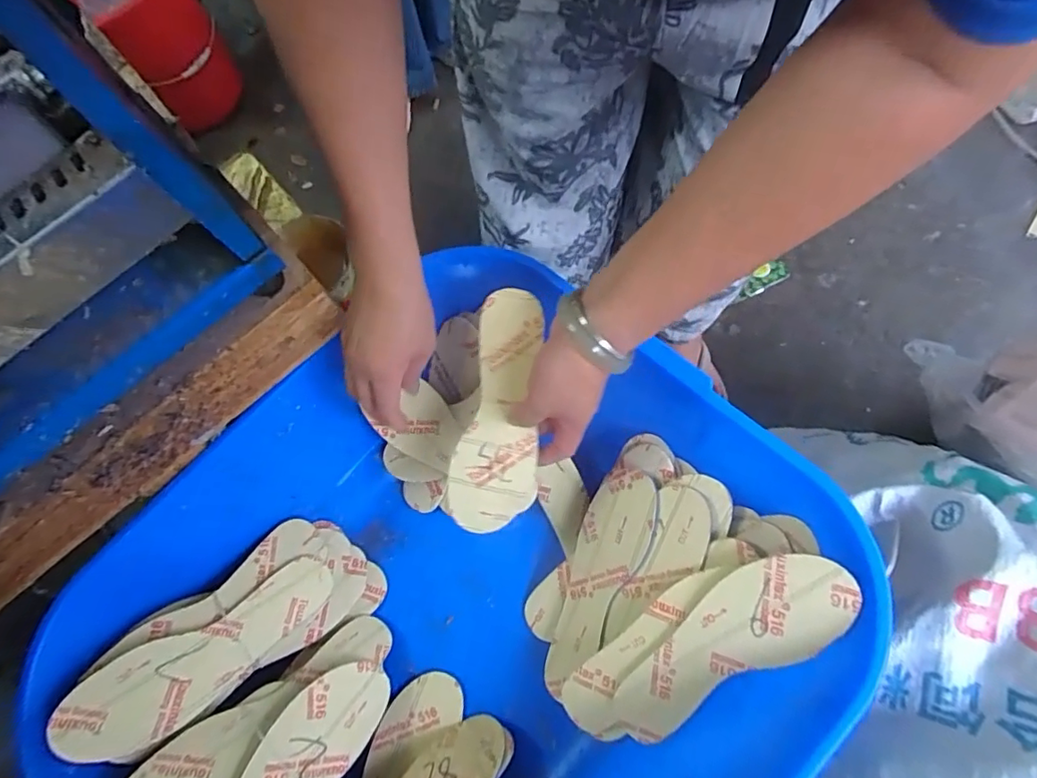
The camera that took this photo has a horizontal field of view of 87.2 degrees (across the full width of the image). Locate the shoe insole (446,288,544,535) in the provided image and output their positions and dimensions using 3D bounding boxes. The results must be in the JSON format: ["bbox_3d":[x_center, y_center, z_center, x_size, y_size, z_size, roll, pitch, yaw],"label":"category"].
[{"bbox_3d":[-0.016,0.027,0.466,0.074,0.009,0.218,10,108,5],"label":"shoe insole"}]

